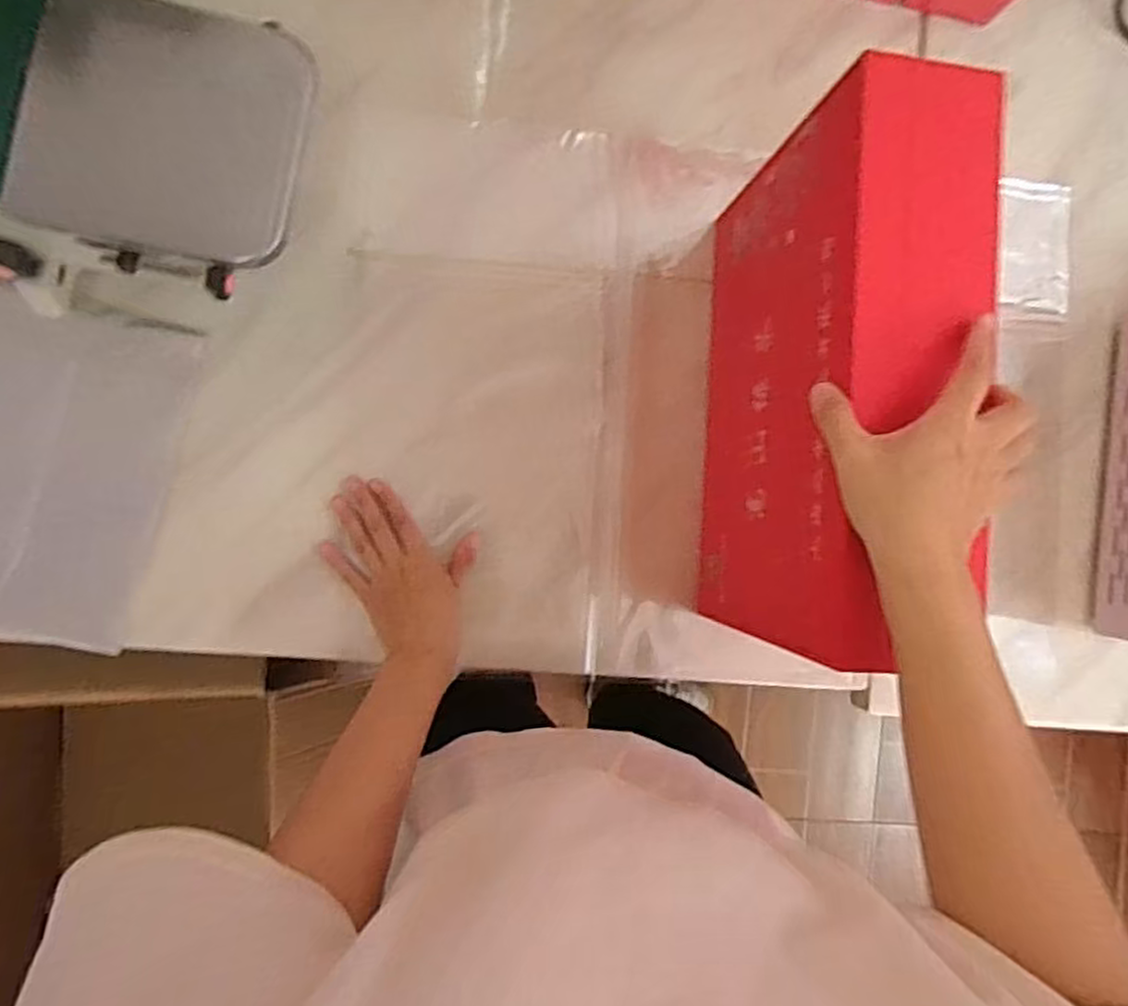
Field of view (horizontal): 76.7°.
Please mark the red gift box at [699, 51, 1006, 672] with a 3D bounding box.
[{"bbox_3d":[0.188,-0.081,0.512,0.091,0.222,0.342,4,88,-8],"label":"red gift box"}]

